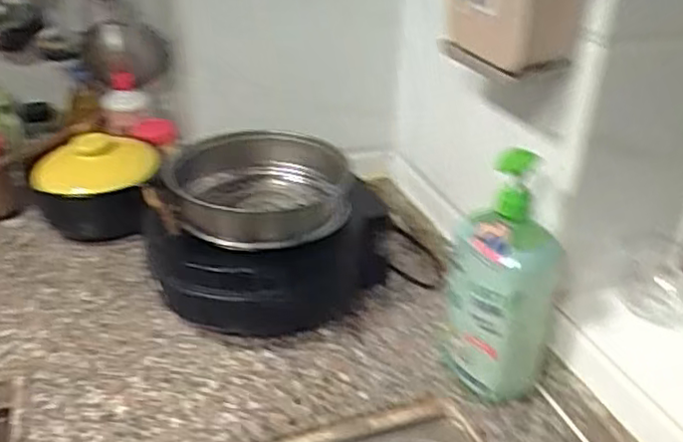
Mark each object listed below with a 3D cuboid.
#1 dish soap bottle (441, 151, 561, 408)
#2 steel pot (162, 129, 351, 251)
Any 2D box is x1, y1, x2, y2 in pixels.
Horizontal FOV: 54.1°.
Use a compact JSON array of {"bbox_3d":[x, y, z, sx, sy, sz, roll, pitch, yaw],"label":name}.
[{"bbox_3d":[0.173,0.067,0.724,0.114,0.287,0.080,12,32,18],"label":"dish soap bottle"},{"bbox_3d":[-0.105,-0.036,0.865,0.221,0.086,0.195,0,32,-4],"label":"steel pot"}]

